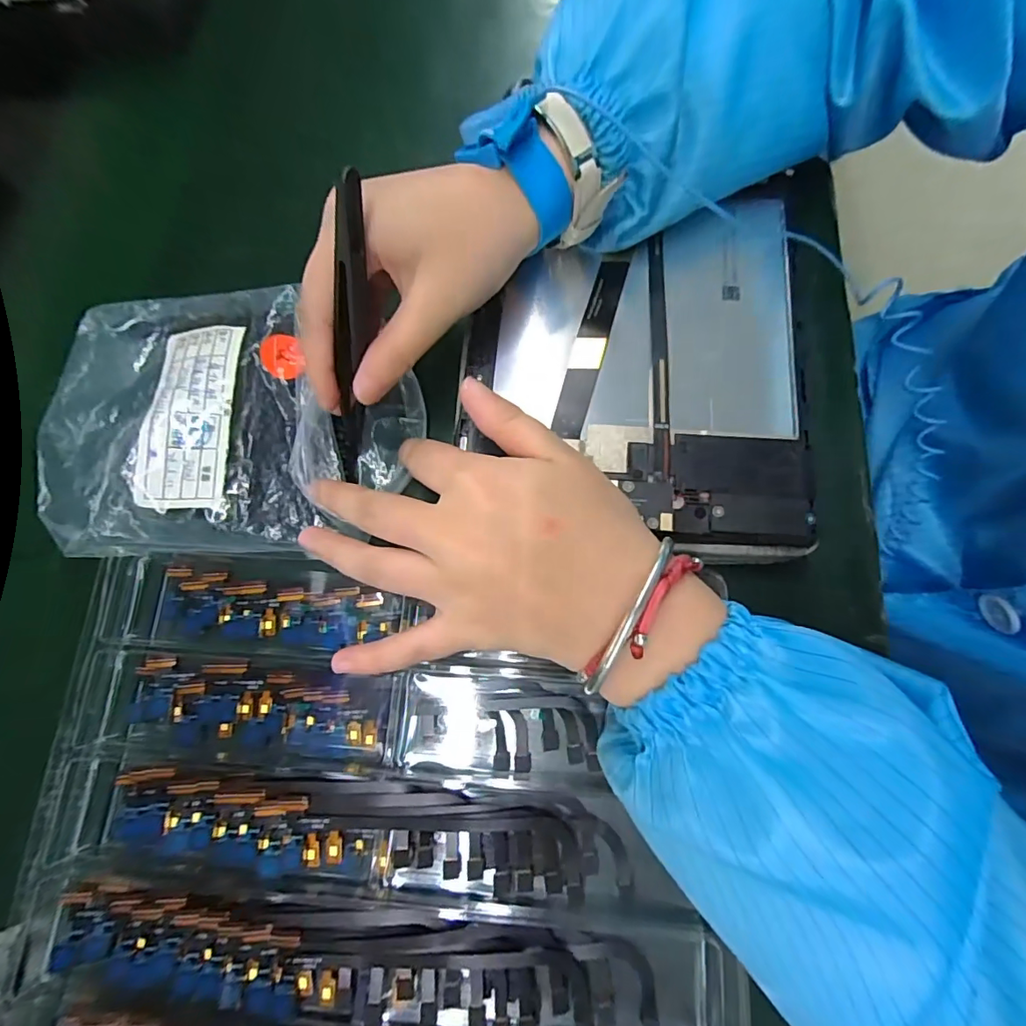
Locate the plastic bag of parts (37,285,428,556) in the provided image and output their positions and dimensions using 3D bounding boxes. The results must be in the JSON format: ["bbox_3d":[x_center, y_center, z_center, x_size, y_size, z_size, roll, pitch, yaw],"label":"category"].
[{"bbox_3d":[-0.130,-0.051,0.241,0.162,0.023,0.138,-2,74,0],"label":"plastic bag of parts"}]

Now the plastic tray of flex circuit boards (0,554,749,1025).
[{"bbox_3d":[-0.052,0.127,0.195,0.275,0.020,0.201,6,74,2],"label":"plastic tray of flex circuit boards"}]

